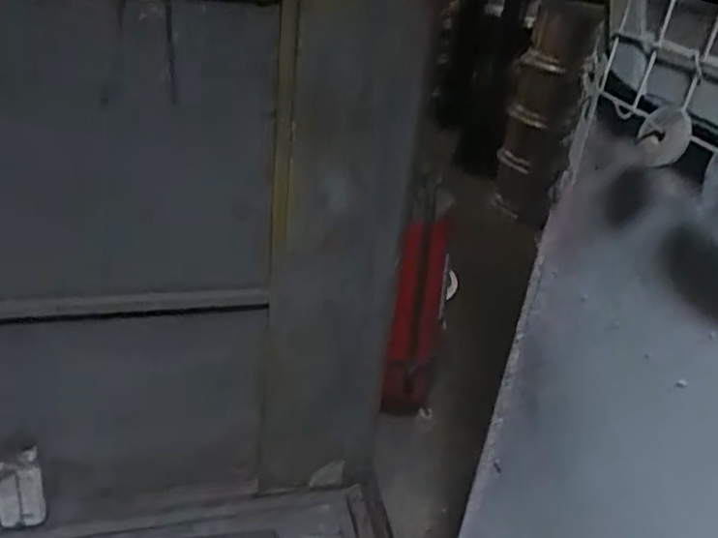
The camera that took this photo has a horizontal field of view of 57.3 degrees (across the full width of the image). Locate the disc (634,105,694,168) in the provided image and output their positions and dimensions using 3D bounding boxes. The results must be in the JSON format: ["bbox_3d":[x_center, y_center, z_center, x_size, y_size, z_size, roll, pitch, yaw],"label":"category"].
[{"bbox_3d":[0.252,-0.110,0.547,0.011,0.049,0.051,19,10,-25],"label":"disc"}]

